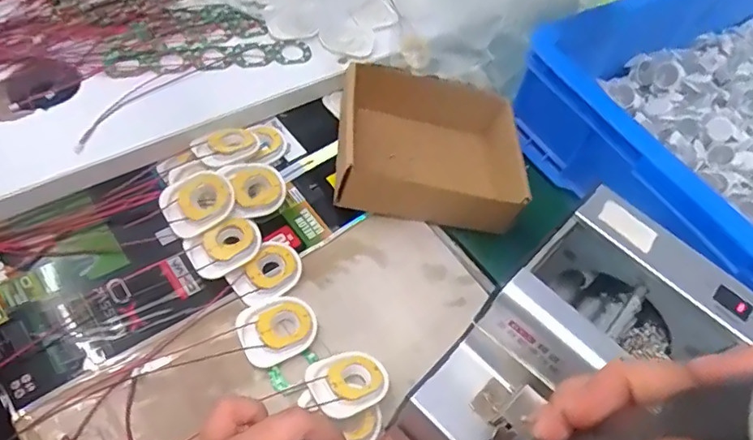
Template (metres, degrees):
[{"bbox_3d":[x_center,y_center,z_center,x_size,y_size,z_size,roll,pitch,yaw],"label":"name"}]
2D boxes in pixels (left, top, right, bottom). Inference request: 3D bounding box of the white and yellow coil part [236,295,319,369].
[{"bbox_3d":[-0.075,0.082,0.412,0.057,0.005,0.048,-23,63,-23],"label":"white and yellow coil part"}]

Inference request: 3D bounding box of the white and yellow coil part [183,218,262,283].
[{"bbox_3d":[-0.122,0.023,0.439,0.058,0.017,0.040,-23,63,-23],"label":"white and yellow coil part"}]

